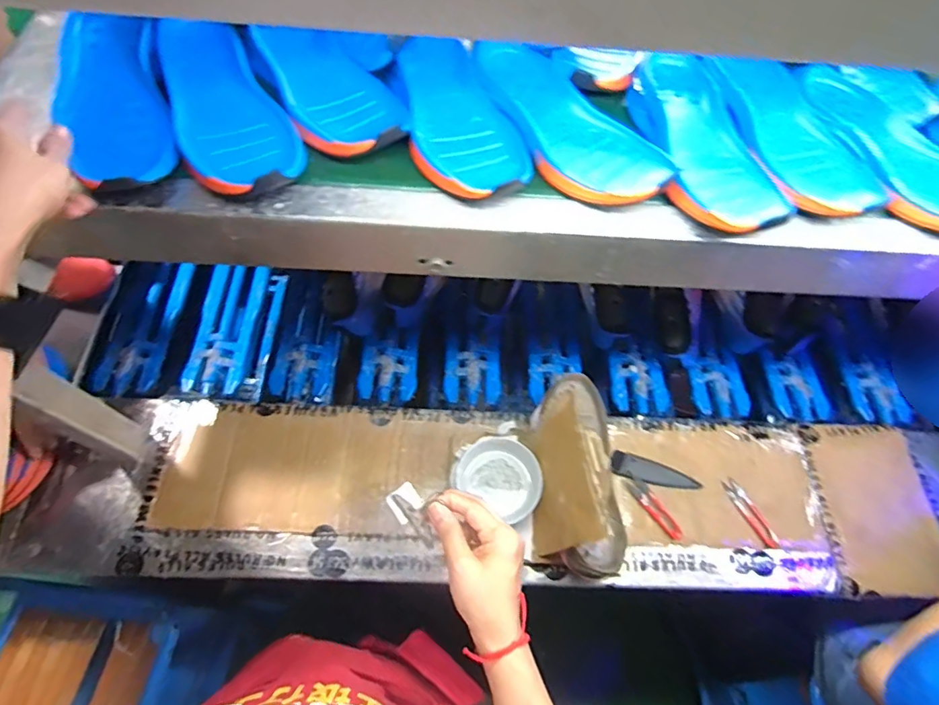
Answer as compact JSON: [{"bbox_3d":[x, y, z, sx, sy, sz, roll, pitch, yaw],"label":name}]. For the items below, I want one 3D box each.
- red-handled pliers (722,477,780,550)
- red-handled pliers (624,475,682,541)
[{"bbox_3d":[0.405,0.229,0.711,0.026,0.005,0.104,-27,70,-13],"label":"red-handled pliers"},{"bbox_3d":[0.262,0.222,0.704,0.024,0.009,0.096,-31,71,-14],"label":"red-handled pliers"}]

